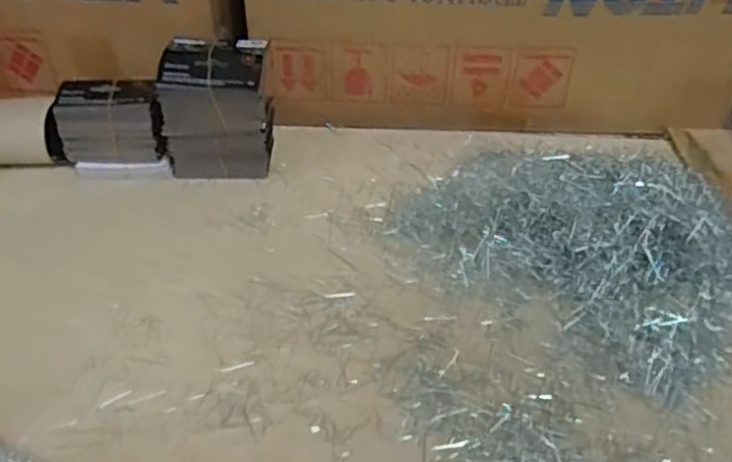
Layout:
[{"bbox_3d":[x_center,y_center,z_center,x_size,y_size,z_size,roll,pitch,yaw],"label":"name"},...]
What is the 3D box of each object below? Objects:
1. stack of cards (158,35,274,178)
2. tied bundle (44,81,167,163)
[{"bbox_3d":[-0.155,-0.122,0.722,0.112,0.145,0.068,-2,38,-4],"label":"stack of cards"},{"bbox_3d":[-0.276,-0.110,0.746,0.135,0.095,0.056,3,38,3],"label":"tied bundle"}]

